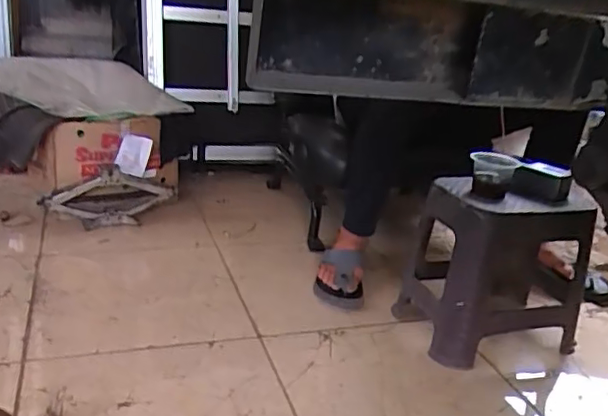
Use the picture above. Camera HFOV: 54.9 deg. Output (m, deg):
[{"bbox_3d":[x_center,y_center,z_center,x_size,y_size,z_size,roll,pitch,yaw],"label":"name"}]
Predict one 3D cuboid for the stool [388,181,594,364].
[{"bbox_3d":[0.393,0.112,1.184,0.312,0.335,0.233,0,22,-17],"label":"stool"}]

